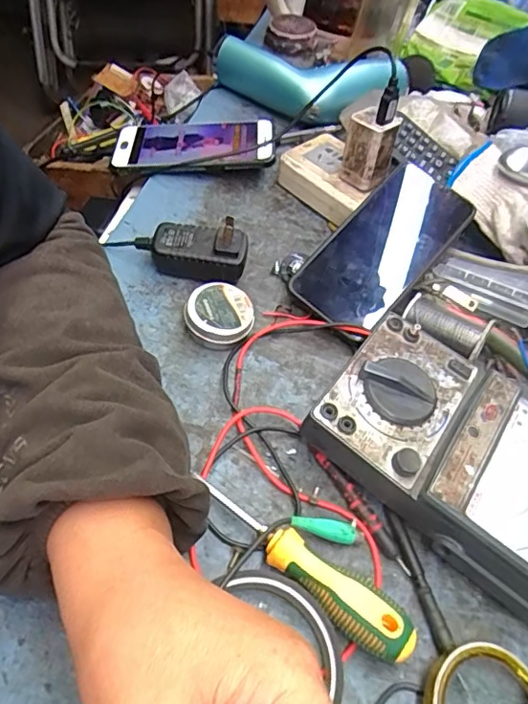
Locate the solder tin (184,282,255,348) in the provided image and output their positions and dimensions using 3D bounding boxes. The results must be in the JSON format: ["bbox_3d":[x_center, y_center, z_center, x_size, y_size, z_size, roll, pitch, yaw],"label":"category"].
[{"bbox_3d":[-0.033,-0.026,0.403,0.050,0.024,0.046,5,53,-7],"label":"solder tin"}]

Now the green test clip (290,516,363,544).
[{"bbox_3d":[0.037,0.105,0.319,0.046,0.012,0.013,17,49,-16],"label":"green test clip"}]

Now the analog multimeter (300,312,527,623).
[{"bbox_3d":[0.130,0.064,0.339,0.188,0.044,0.123,34,55,15],"label":"analog multimeter"}]

